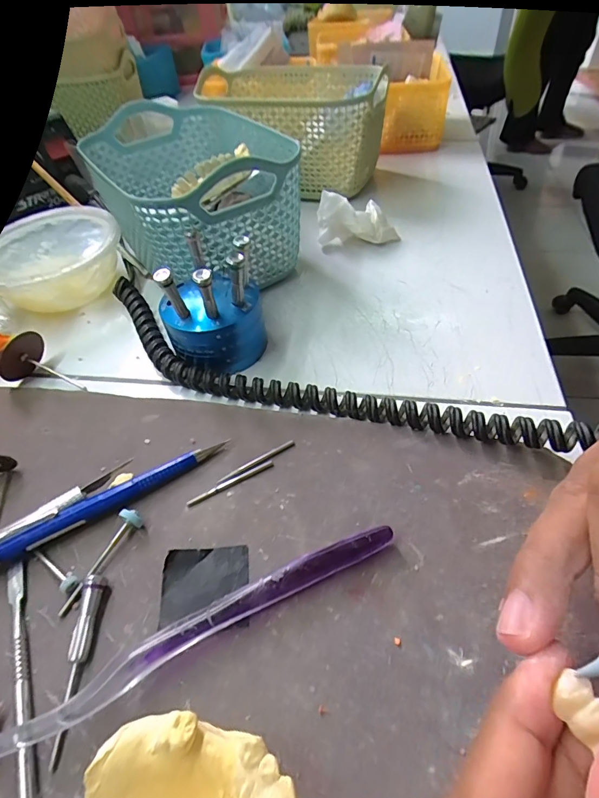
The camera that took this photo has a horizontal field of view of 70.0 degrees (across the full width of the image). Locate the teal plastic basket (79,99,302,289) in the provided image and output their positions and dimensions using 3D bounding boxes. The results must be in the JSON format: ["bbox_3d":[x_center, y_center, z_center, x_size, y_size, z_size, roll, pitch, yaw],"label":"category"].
[{"bbox_3d":[-0.074,-0.149,0.322,0.115,0.087,0.172,-26,51,-19],"label":"teal plastic basket"}]

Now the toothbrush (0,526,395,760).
[{"bbox_3d":[-0.048,0.090,0.153,0.184,0.014,0.020,-18,49,-12],"label":"toothbrush"}]

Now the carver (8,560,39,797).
[{"bbox_3d":[-0.087,0.117,0.137,0.005,0.007,0.146,-23,50,-17],"label":"carver"}]

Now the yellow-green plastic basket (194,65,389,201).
[{"bbox_3d":[-0.004,-0.260,0.409,0.164,0.080,0.127,15,50,17],"label":"yellow-green plastic basket"}]

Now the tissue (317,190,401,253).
[{"bbox_3d":[0.046,-0.141,0.338,0.062,0.040,0.018,-2,48,2],"label":"tissue"}]

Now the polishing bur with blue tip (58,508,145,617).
[{"bbox_3d":[-0.083,0.068,0.179,0.009,0.010,0.046,18,51,19],"label":"polishing bur with blue tip"}]

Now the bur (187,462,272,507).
[{"bbox_3d":[-0.033,0.040,0.204,0.044,0.004,0.004,-24,51,-17],"label":"bur"}]

